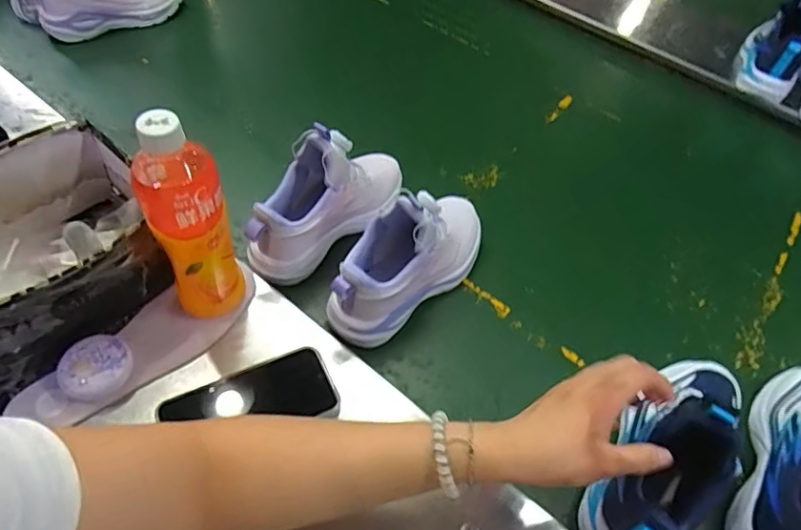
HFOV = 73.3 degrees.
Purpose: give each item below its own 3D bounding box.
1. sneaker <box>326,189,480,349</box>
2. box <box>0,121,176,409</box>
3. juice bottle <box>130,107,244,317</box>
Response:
[{"bbox_3d":[0.016,-0.014,0.575,0.214,0.135,0.075,-37,65,-27],"label":"sneaker"},{"bbox_3d":[-0.338,-0.015,0.507,0.212,0.106,0.181,-33,63,-25],"label":"box"},{"bbox_3d":[-0.184,-0.037,0.476,0.066,0.214,0.066,-16,57,-16],"label":"juice bottle"}]

